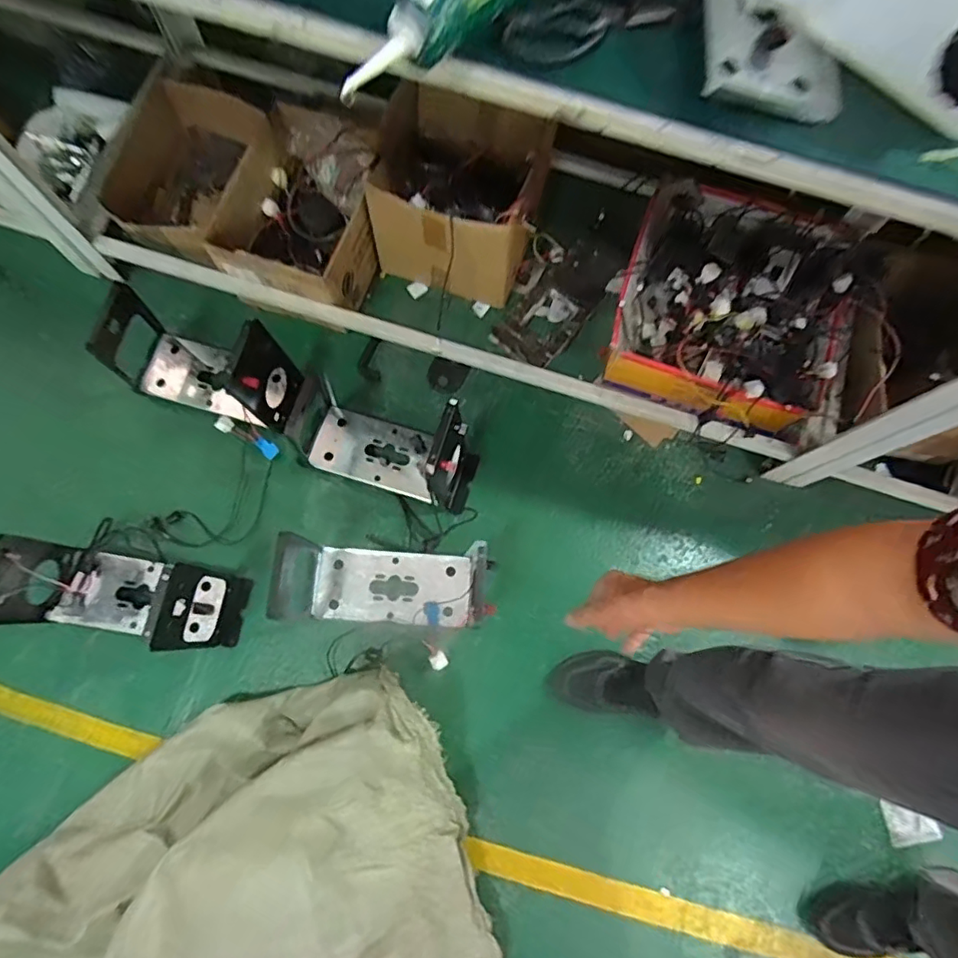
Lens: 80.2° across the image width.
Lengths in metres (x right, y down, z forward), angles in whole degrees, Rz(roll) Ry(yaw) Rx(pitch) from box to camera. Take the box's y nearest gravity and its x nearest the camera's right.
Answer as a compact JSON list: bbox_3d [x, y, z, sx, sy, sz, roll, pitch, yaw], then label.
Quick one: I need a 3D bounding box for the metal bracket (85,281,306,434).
[{"bbox_3d":[-0.525,-0.220,1.100,0.346,0.226,0.162,22,76,3],"label":"metal bracket"}]

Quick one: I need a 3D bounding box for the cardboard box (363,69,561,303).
[{"bbox_3d":[-0.033,-0.583,1.190,0.336,0.266,0.300,17,76,1],"label":"cardboard box"}]

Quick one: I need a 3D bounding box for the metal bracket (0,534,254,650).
[{"bbox_3d":[-0.629,0.208,1.014,0.342,0.247,0.148,8,77,0],"label":"metal bracket"}]

